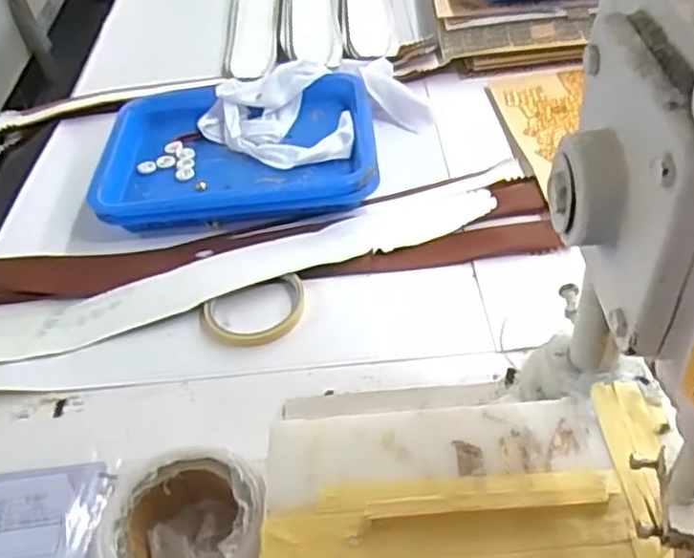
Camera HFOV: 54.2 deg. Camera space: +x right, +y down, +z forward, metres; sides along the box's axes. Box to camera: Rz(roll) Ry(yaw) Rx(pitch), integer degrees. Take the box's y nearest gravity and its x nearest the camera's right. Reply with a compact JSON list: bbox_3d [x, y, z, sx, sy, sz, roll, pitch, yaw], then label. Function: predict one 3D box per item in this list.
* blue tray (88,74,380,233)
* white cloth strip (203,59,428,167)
[{"bbox_3d":[-0.117,-0.144,0.741,0.293,0.035,0.214,-7,45,1],"label":"blue tray"},{"bbox_3d":[-0.035,-0.190,0.767,0.246,0.047,0.177,-21,47,-13],"label":"white cloth strip"}]

